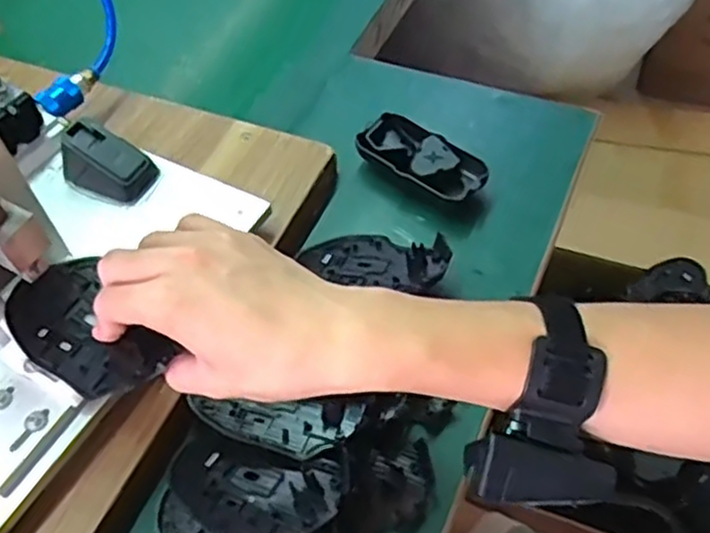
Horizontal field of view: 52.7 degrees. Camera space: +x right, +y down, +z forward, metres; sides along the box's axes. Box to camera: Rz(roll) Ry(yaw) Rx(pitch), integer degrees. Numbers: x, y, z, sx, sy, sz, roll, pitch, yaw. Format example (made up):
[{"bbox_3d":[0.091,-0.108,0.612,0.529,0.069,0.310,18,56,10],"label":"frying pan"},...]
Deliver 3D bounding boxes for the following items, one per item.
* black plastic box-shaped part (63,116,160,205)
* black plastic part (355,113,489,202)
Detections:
[{"bbox_3d":[-0.185,-0.079,0.528,0.066,0.034,0.040,23,58,19],"label":"black plastic box-shaped part"},{"bbox_3d":[0.054,-0.084,0.582,0.106,0.025,0.050,33,62,24],"label":"black plastic part"}]

